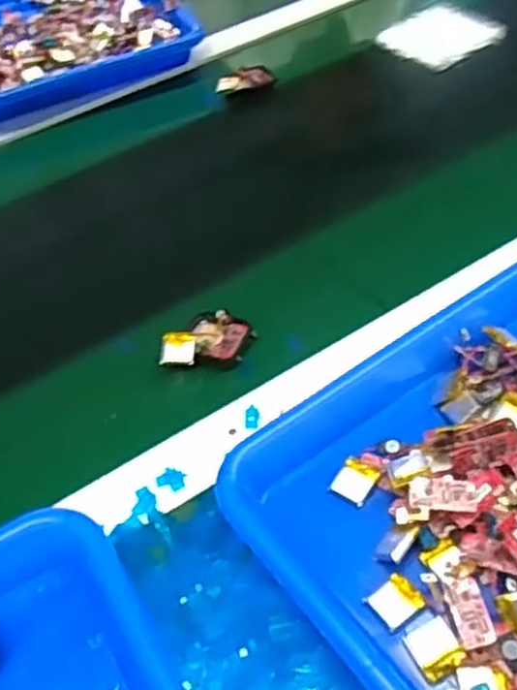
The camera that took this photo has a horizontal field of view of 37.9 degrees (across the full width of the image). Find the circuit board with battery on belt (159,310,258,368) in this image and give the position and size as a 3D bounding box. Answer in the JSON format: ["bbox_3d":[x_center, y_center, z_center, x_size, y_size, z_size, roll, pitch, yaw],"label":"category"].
[{"bbox_3d":[-0.031,-0.005,0.471,0.056,0.013,0.041,-4,48,3],"label":"circuit board with battery on belt"}]

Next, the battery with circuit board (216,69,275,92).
[{"bbox_3d":[-0.013,-0.247,0.701,0.053,0.013,0.019,-12,48,-4],"label":"battery with circuit board"}]

